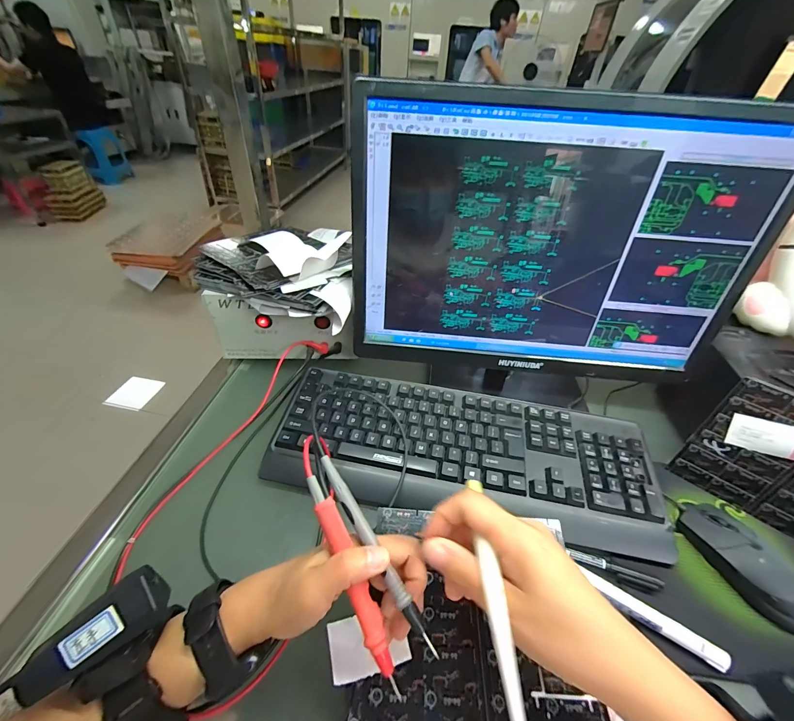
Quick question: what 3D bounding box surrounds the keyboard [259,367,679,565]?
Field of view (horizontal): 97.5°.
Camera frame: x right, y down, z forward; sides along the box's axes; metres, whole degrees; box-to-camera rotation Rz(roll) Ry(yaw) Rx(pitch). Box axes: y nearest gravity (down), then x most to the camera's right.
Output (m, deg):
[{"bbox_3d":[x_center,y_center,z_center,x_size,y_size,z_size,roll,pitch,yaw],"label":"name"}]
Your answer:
[{"bbox_3d":[0.076,0.105,0.414,0.431,0.038,0.158,9,42,5],"label":"keyboard"}]

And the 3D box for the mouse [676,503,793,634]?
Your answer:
[{"bbox_3d":[0.342,0.196,0.343,0.050,0.031,0.114,-15,45,-20],"label":"mouse"}]

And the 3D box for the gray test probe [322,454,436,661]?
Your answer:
[{"bbox_3d":[-0.017,0.129,0.241,0.010,0.007,0.141,-25,68,-29],"label":"gray test probe"}]

